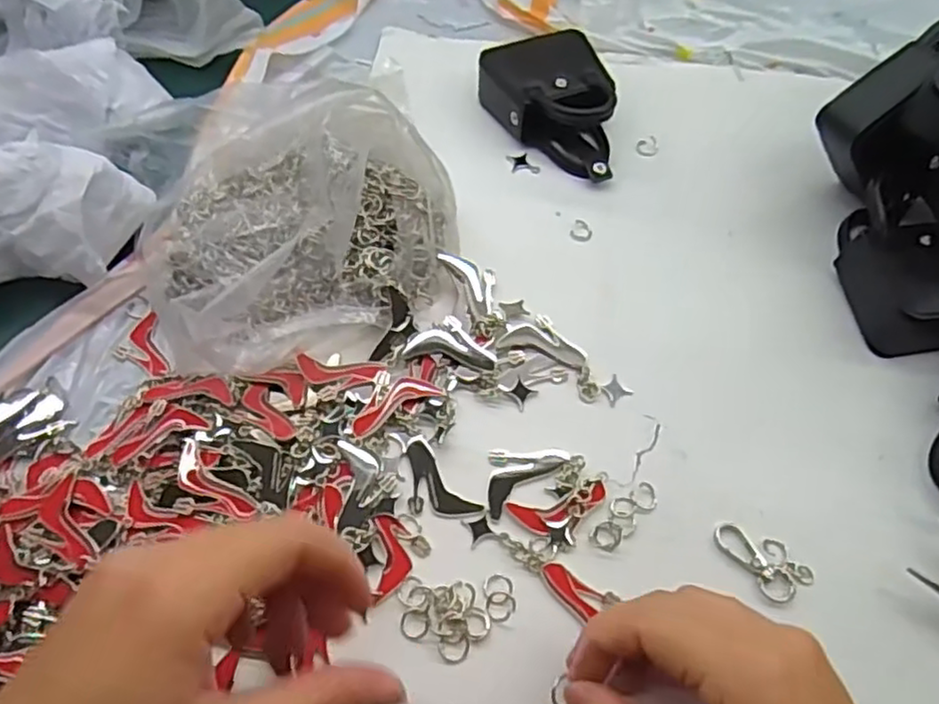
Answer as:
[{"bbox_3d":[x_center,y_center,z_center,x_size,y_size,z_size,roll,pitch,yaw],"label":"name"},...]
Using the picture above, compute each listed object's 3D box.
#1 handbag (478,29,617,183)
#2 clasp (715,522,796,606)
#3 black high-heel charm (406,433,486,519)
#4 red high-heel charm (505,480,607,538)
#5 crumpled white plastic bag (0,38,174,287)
[{"bbox_3d":[0.057,-0.157,0.441,0.070,0.033,0.106,-21,63,-15],"label":"handbag"},{"bbox_3d":[0.127,0.093,0.306,0.015,0.004,0.042,-30,65,-19],"label":"clasp"},{"bbox_3d":[-0.019,0.063,0.322,0.026,0.004,0.049,-35,67,-21],"label":"black high-heel charm"},{"bbox_3d":[0.042,0.073,0.316,0.047,0.005,0.021,-11,60,-10],"label":"red high-heel charm"},{"bbox_3d":[-0.259,-0.105,0.380,0.178,0.054,0.165,-7,60,-8],"label":"crumpled white plastic bag"}]

